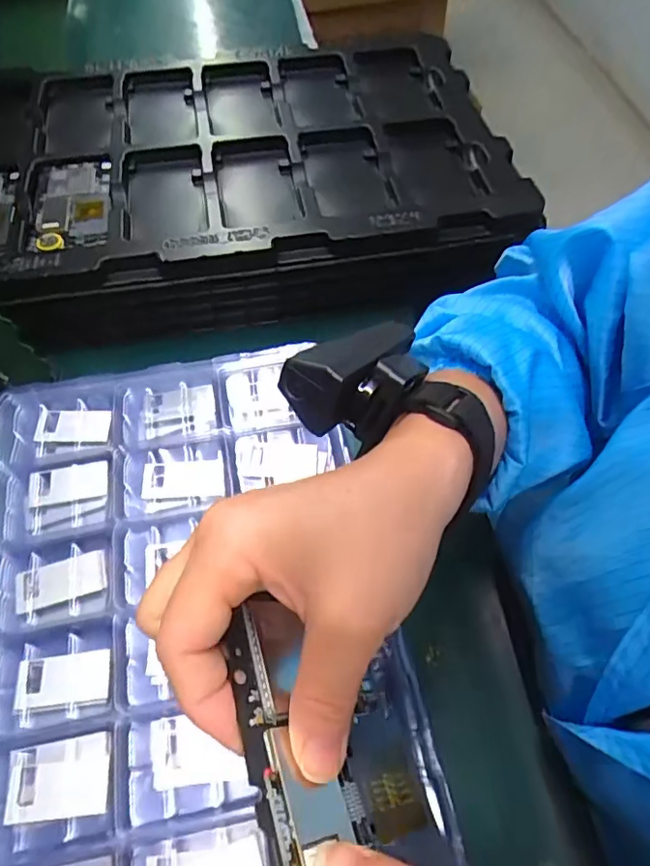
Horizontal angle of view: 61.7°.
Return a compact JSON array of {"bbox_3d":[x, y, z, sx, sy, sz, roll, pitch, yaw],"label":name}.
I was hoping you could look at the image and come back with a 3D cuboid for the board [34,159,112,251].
[{"bbox_3d":[-0.223,-0.203,0.482,0.062,0.010,0.114,-10,60,-3],"label":"board"}]

